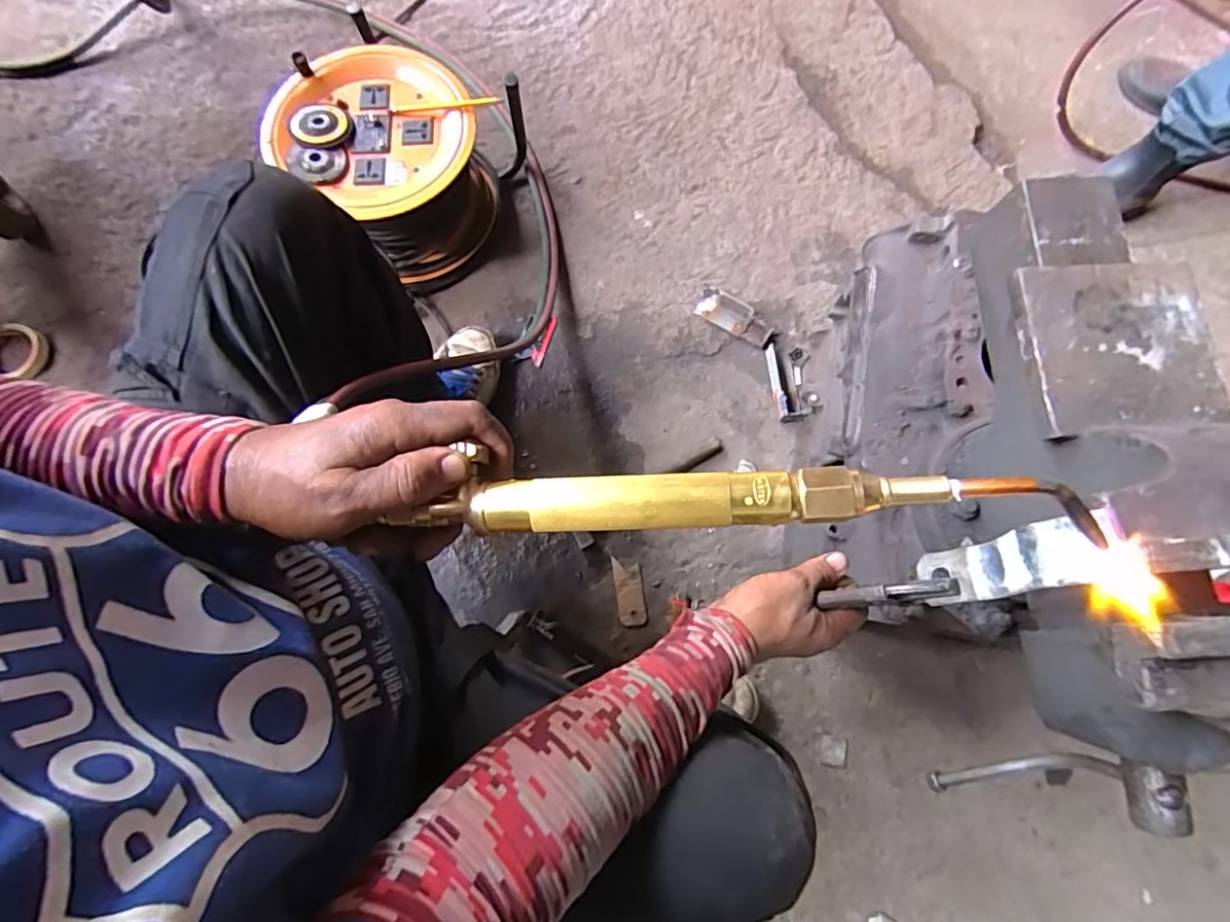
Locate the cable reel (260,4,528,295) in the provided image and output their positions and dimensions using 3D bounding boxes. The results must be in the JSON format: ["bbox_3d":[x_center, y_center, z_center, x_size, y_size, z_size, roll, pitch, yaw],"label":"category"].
[{"bbox_3d":[-0.338,-0.464,0.906,0.304,0.178,0.296,19,76,3],"label":"cable reel"}]

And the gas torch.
[{"bbox_3d":[0.064,0.020,0.292,0.321,0.024,0.030,-2,75,6],"label":"gas torch"}]

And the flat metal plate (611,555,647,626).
[{"bbox_3d":[0.021,0.189,0.841,0.039,0.004,0.093,-8,76,-3],"label":"flat metal plate"}]

